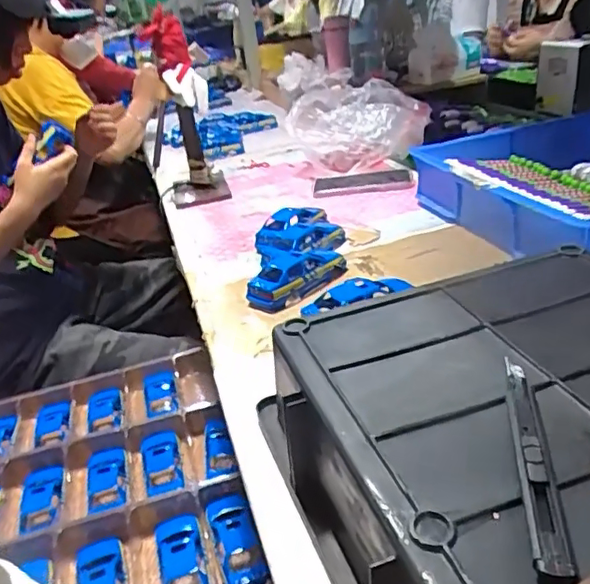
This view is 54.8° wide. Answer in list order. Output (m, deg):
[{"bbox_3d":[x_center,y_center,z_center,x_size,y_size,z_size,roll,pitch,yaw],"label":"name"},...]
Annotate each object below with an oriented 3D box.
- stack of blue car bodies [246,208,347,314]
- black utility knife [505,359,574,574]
[{"bbox_3d":[0.005,-0.053,0.734,0.115,0.037,0.243,-7,28,4],"label":"stack of blue car bodies"},{"bbox_3d":[0.120,0.078,0.289,0.016,0.011,0.150,1,29,14],"label":"black utility knife"}]

